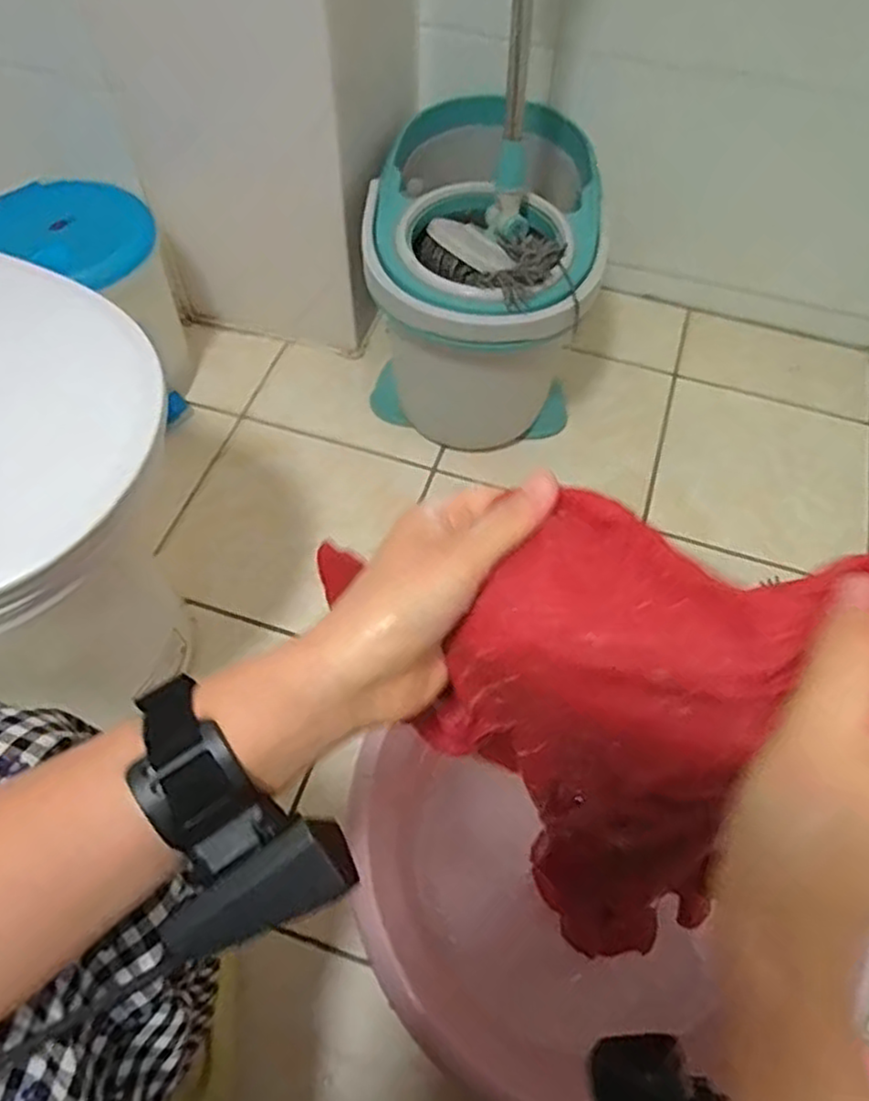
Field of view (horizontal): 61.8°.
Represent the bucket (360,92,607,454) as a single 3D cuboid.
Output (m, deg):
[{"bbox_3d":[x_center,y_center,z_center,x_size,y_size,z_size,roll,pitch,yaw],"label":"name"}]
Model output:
[{"bbox_3d":[0.061,-0.386,1.031,0.287,0.359,0.410,3,59,0],"label":"bucket"}]

